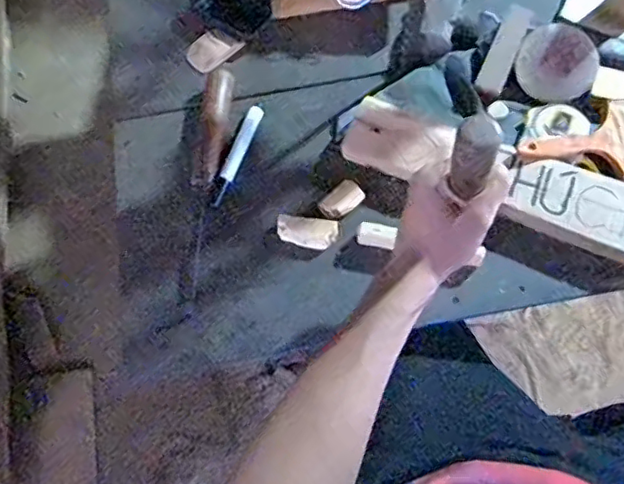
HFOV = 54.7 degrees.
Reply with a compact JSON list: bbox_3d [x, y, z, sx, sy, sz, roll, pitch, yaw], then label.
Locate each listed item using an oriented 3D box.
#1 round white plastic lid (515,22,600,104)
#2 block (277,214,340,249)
[{"bbox_3d":[0.286,-0.209,0.704,0.092,0.010,0.092,-1,82,9],"label":"round white plastic lid"},{"bbox_3d":[-0.005,-0.010,0.653,0.067,0.013,0.032,9,67,8],"label":"block"}]

